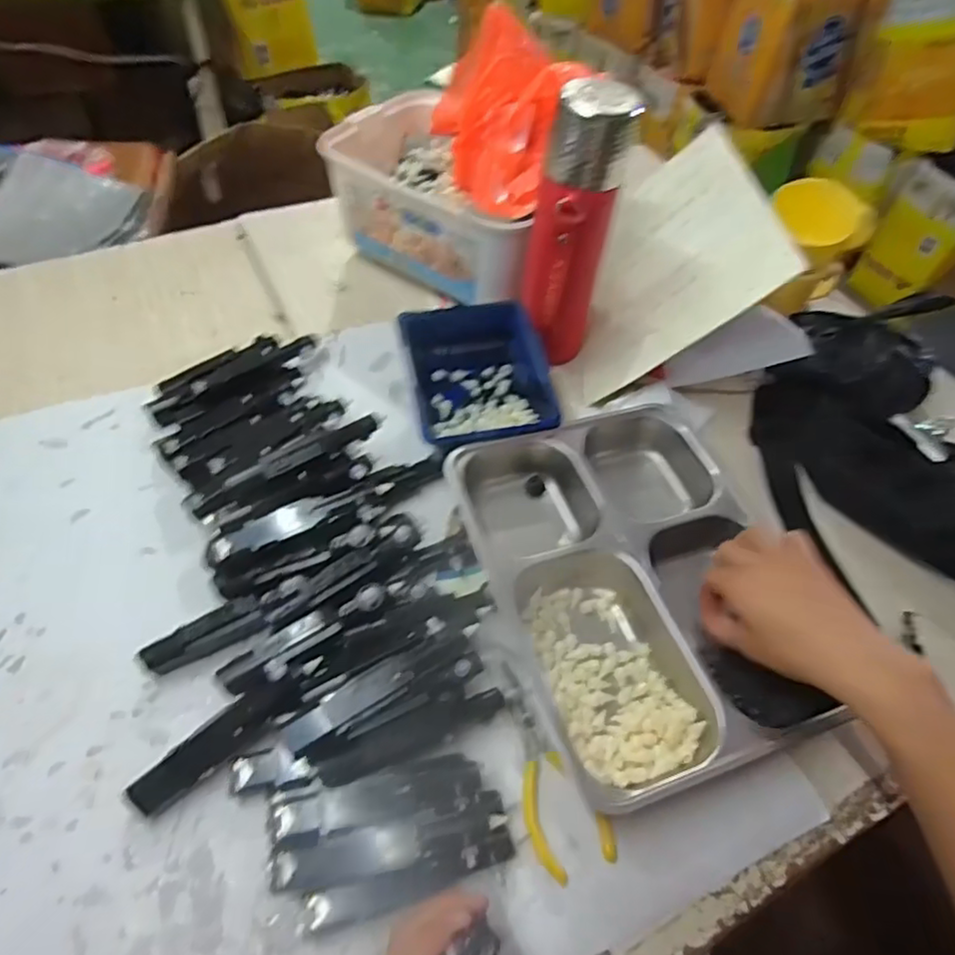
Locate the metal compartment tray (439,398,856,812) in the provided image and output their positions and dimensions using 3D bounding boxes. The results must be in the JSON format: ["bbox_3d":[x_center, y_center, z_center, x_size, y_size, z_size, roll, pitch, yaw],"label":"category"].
[{"bbox_3d":[0.115,0.074,0.458,0.205,0.052,0.274,-15,56,-14],"label":"metal compartment tray"}]

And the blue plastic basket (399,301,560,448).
[{"bbox_3d":[0.001,-0.087,0.548,0.114,0.056,0.145,-12,55,-12],"label":"blue plastic basket"}]

